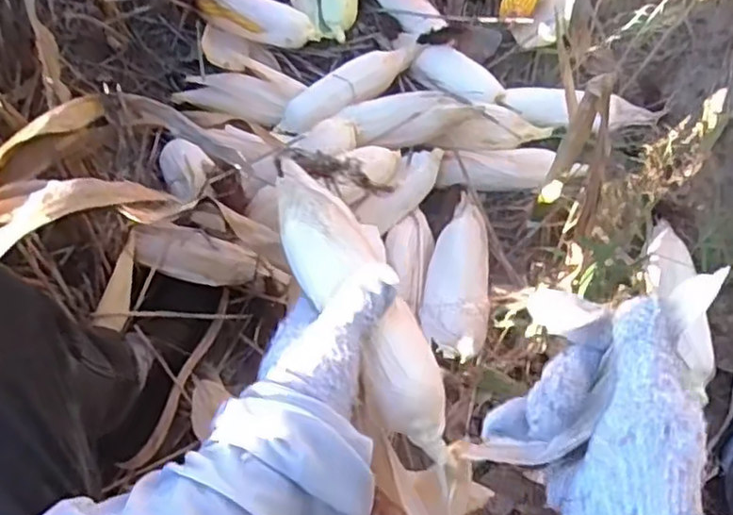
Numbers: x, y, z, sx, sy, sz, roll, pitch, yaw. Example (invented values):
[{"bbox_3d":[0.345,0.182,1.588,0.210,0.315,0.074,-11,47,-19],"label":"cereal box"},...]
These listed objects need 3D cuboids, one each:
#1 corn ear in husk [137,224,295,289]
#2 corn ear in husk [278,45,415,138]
[{"bbox_3d":[-0.175,0.007,0.773,0.193,0.041,0.057,14,68,6],"label":"corn ear in husk"},{"bbox_3d":[-0.022,-0.237,0.926,0.226,0.047,0.057,-29,70,-12],"label":"corn ear in husk"}]

